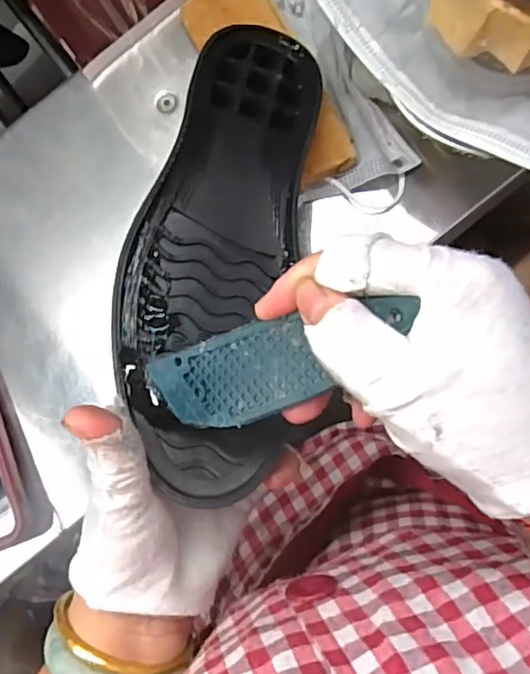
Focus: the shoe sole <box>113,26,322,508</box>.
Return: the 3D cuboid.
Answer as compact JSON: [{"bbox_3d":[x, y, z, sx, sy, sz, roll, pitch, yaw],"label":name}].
[{"bbox_3d":[-0.019,-0.053,0.286,0.077,0.030,0.246,7,70,7],"label":"shoe sole"}]

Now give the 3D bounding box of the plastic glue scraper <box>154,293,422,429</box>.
[{"bbox_3d":[0.002,0.011,0.222,0.112,0.007,0.035,-17,82,30],"label":"plastic glue scraper"}]

